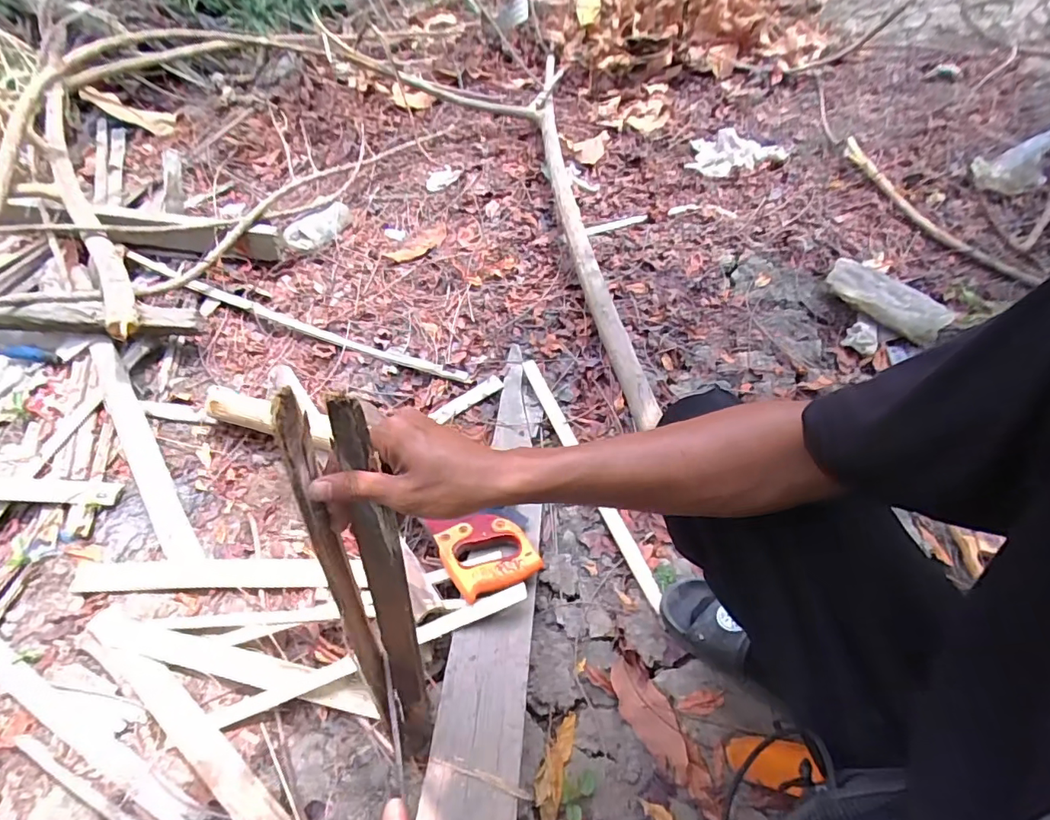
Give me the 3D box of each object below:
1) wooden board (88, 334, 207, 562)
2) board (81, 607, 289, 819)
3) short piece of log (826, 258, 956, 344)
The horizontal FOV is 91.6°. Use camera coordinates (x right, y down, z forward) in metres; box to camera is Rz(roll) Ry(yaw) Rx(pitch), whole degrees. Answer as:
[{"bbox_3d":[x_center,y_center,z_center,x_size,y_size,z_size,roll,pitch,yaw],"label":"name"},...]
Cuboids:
[{"bbox_3d":[-0.686,0.047,0.899,0.052,0.021,0.553,-28,59,-27],"label":"wooden board"},{"bbox_3d":[-0.430,0.392,0.641,0.435,0.009,0.043,25,59,27],"label":"board"},{"bbox_3d":[0.748,-0.230,1.068,0.083,0.056,0.235,-34,53,-18],"label":"short piece of log"}]

